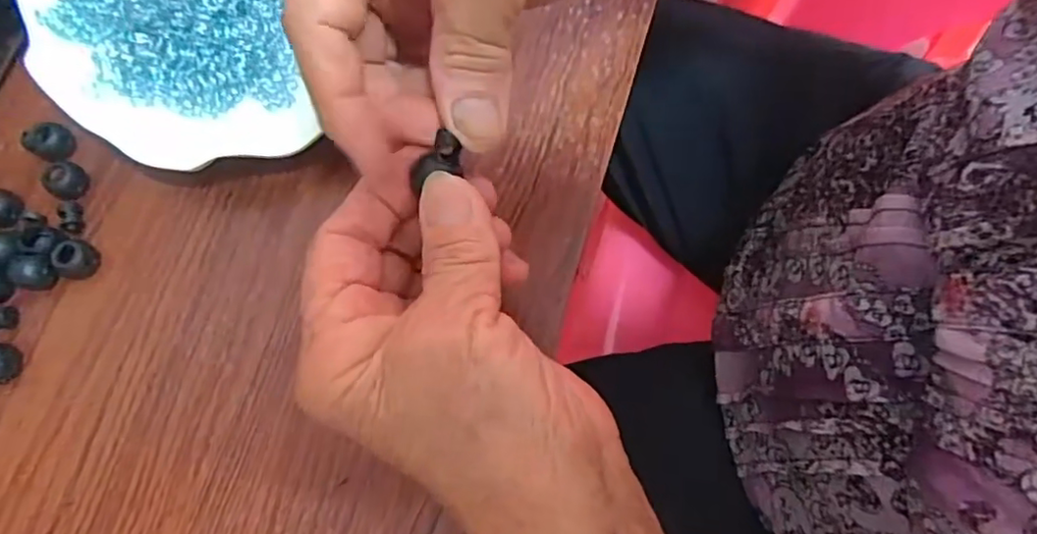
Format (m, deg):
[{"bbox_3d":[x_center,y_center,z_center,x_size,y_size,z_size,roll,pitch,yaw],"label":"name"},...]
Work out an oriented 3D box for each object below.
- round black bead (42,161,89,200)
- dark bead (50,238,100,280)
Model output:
[{"bbox_3d":[-0.194,-0.037,0.264,0.012,0.012,0.016,32,75,10],"label":"round black bead"},{"bbox_3d":[-0.183,-0.003,0.254,0.013,0.014,0.015,8,73,3],"label":"dark bead"}]

